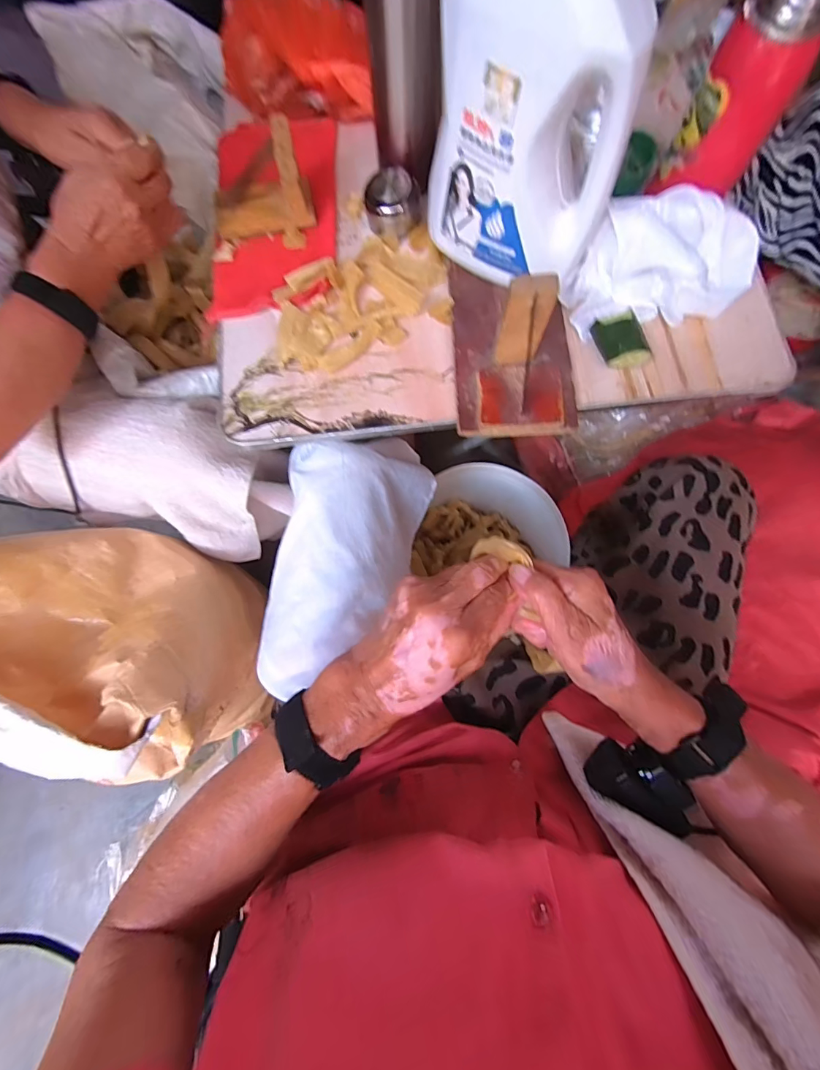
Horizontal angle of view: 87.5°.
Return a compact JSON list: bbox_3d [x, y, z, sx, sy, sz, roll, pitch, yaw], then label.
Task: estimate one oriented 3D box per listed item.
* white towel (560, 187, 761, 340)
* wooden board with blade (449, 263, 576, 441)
[{"bbox_3d":[0.251,-0.280,0.438,0.179,0.070,0.110,-8,76,-3],"label":"white towel"},{"bbox_3d":[0.105,-0.205,0.401,0.117,0.099,0.196,-1,76,-1],"label":"wooden board with blade"}]

